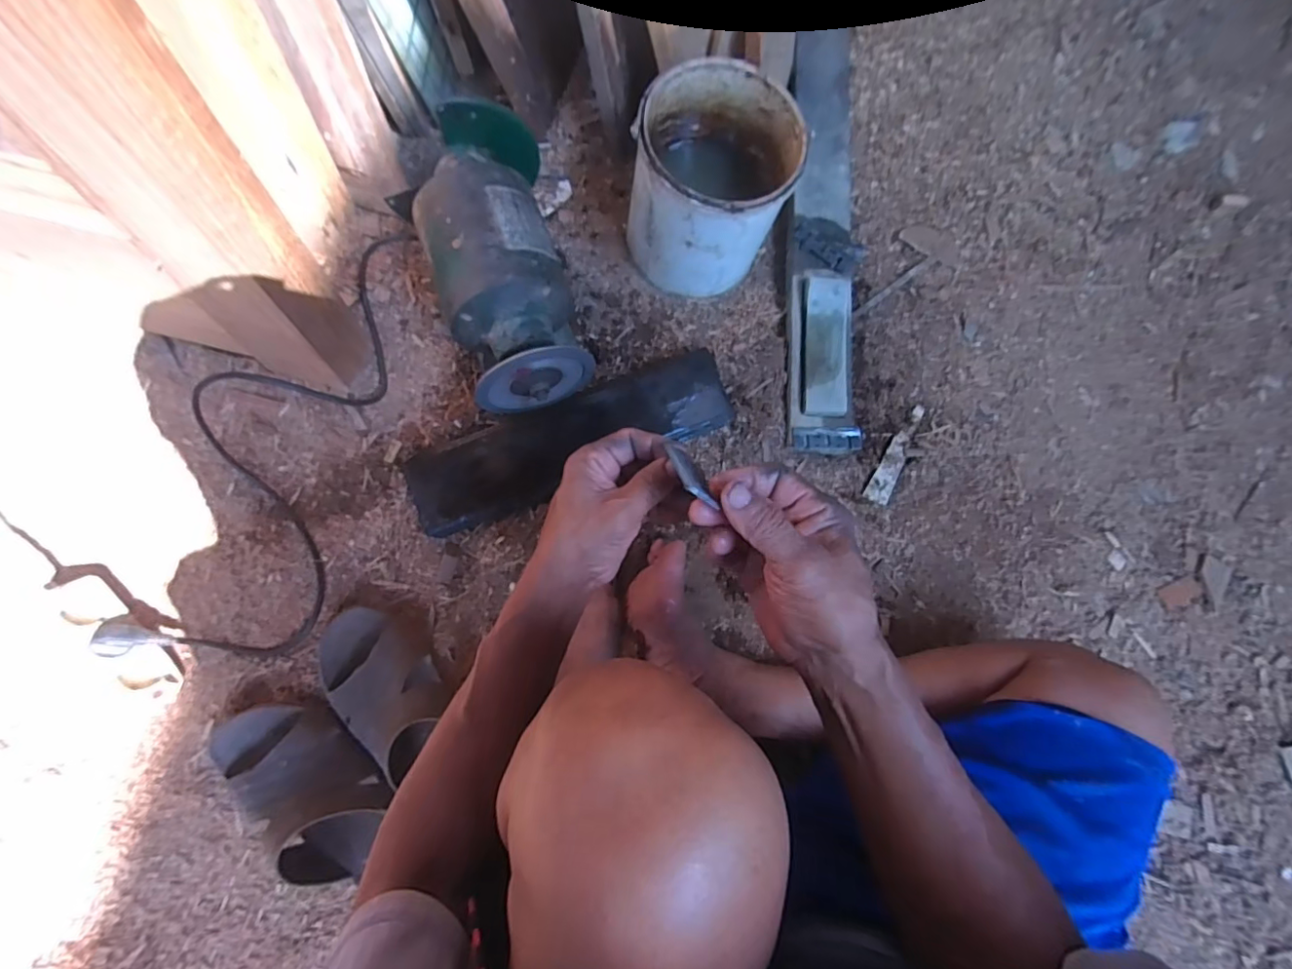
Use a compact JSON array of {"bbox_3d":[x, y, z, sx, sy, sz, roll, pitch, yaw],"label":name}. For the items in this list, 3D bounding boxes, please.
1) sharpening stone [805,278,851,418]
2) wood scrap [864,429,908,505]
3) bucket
[{"bbox_3d":[0.226,-0.174,0.681,0.056,0.028,0.180,5,79,-1],"label":"sharpening stone"},{"bbox_3d":[0.308,-0.020,0.687,0.029,0.009,0.102,32,77,6],"label":"wood scrap"},{"bbox_3d":[0.077,-0.347,0.650,0.164,0.184,0.179,0,79,-2],"label":"bucket"}]

